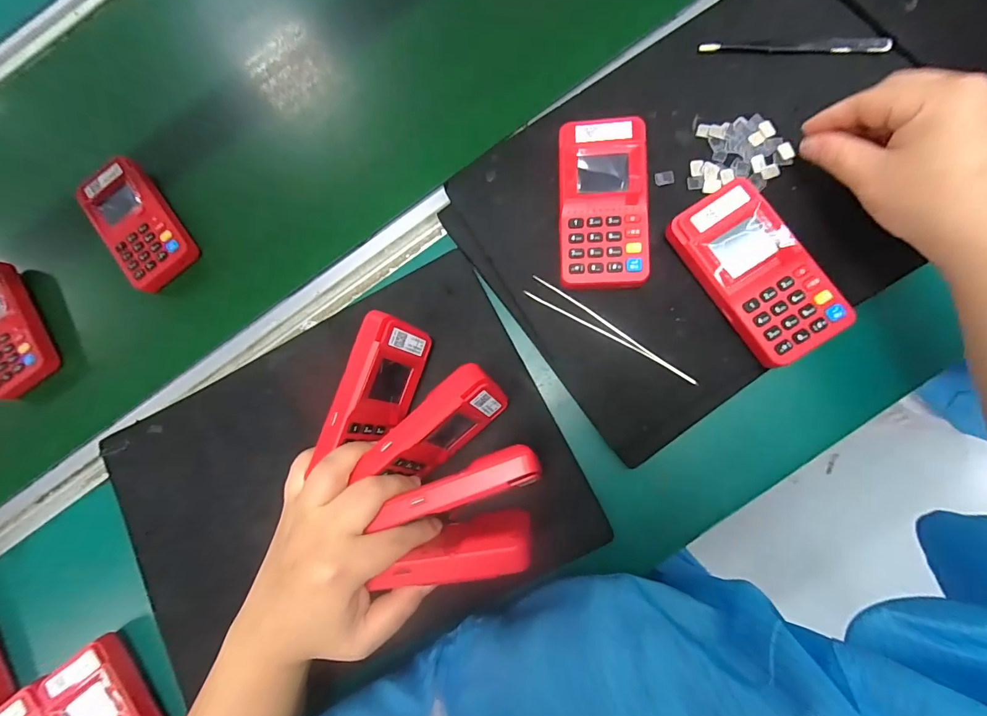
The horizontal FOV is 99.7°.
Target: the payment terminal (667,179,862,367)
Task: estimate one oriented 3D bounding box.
[{"bbox_3d":[0.176,-0.057,0.284,0.063,0.023,0.119,-33,78,0],"label":"payment terminal"}]

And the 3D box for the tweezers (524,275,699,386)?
[{"bbox_3d":[0.084,-0.021,0.301,0.134,0.007,0.015,32,85,11],"label":"tweezers"}]

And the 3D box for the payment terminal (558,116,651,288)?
[{"bbox_3d":[0.079,-0.110,0.303,0.060,0.023,0.120,-1,80,6],"label":"payment terminal"}]

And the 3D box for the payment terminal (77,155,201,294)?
[{"bbox_3d":[-0.329,-0.125,0.383,0.062,0.020,0.116,-37,88,-2],"label":"payment terminal"}]

